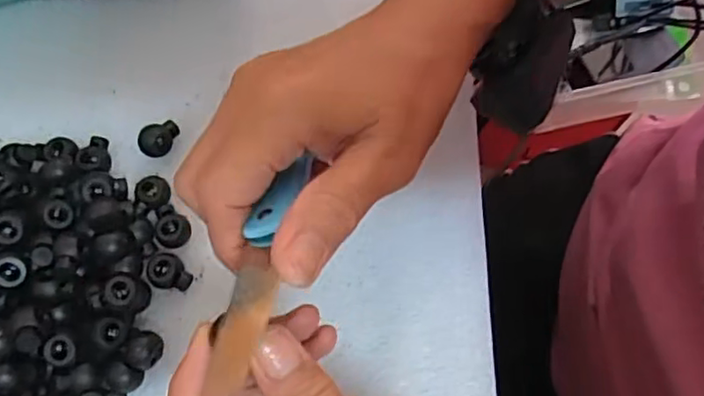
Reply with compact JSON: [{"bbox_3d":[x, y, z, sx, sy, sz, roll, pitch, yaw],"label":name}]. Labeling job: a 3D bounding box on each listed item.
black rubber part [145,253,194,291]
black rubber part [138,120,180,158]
[{"bbox_3d":[-0.092,0.038,0.318,0.023,0.012,0.017,18,72,7],"label":"black rubber part"},{"bbox_3d":[-0.102,-0.031,0.340,0.022,0.017,0.015,-32,74,-10],"label":"black rubber part"}]

